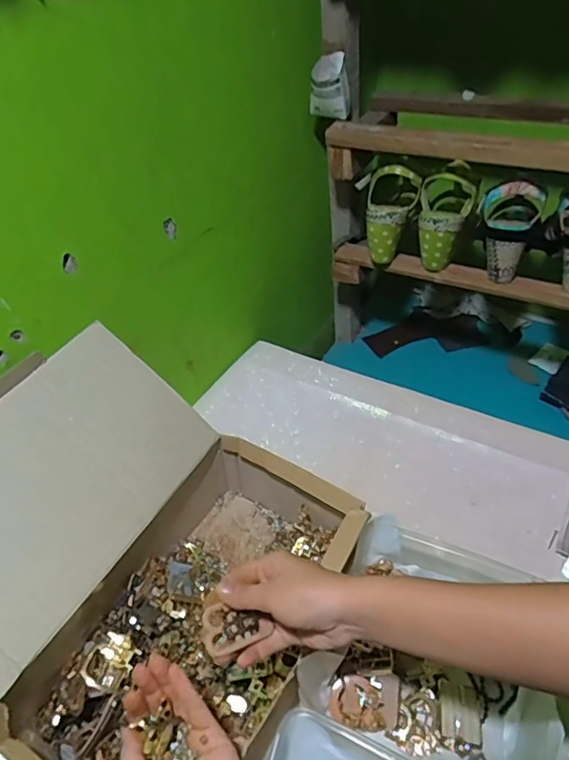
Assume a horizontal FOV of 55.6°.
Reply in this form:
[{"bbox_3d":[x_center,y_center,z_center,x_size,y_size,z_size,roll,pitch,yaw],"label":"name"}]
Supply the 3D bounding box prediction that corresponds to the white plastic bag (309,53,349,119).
[{"bbox_3d":[0.064,-0.421,0.783,0.054,0.078,0.049,-2,43,5],"label":"white plastic bag"}]

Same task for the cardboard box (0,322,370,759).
[{"bbox_3d":[-0.141,0.165,0.513,0.332,0.219,0.333,20,49,25],"label":"cardboard box"}]

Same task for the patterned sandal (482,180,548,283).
[{"bbox_3d":[0.314,-0.212,0.762,0.080,0.128,0.082,12,44,19],"label":"patterned sandal"}]

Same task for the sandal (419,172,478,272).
[{"bbox_3d":[0.236,-0.234,0.802,0.079,0.127,0.075,9,43,16],"label":"sandal"}]

